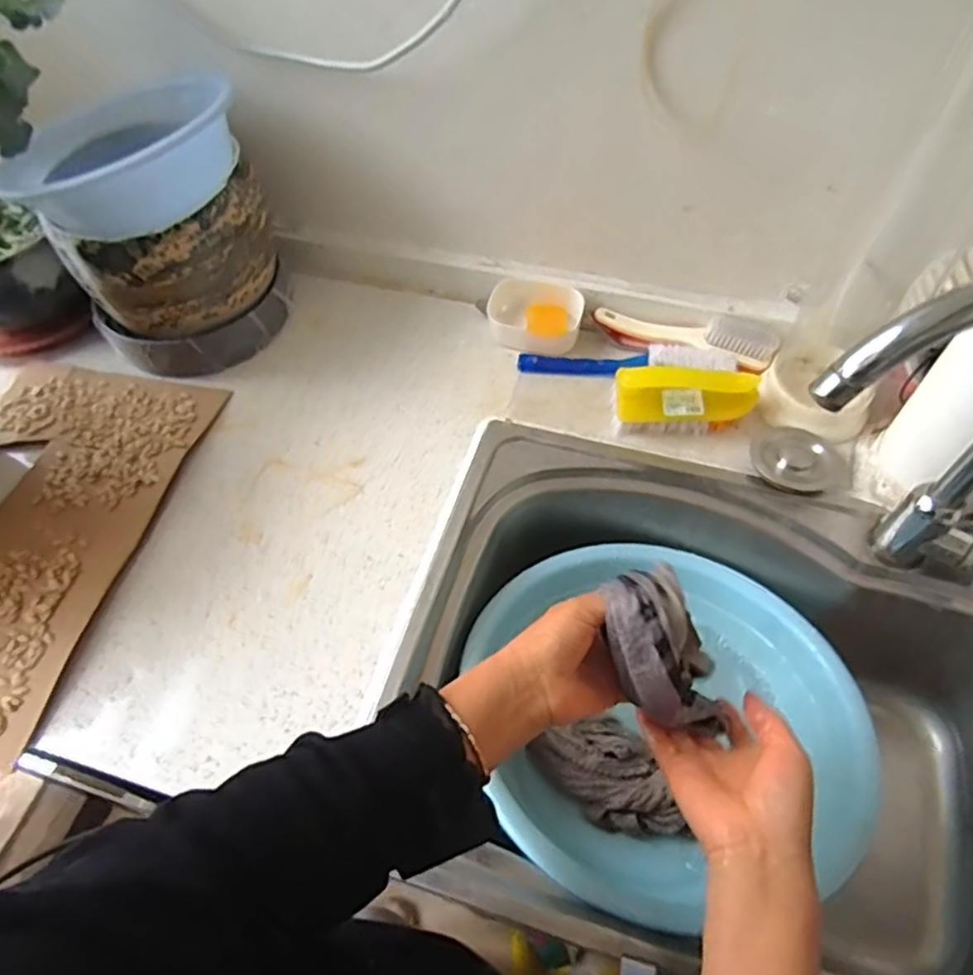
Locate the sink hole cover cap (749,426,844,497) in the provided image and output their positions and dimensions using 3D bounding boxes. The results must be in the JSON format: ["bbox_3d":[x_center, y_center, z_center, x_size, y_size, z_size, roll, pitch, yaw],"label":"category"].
[{"bbox_3d":[0.307,-0.030,0.656,0.082,0.026,0.069,32,62,22],"label":"sink hole cover cap"}]

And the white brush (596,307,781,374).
[{"bbox_3d":[0.224,-0.177,0.750,0.202,0.034,0.049,21,59,16],"label":"white brush"}]

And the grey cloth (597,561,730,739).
[{"bbox_3d":[0.134,0.126,0.471,0.075,0.153,0.041,-43,28,-24],"label":"grey cloth"}]

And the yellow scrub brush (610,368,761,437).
[{"bbox_3d":[0.201,-0.088,0.679,0.139,0.060,0.051,5,55,6],"label":"yellow scrub brush"}]

